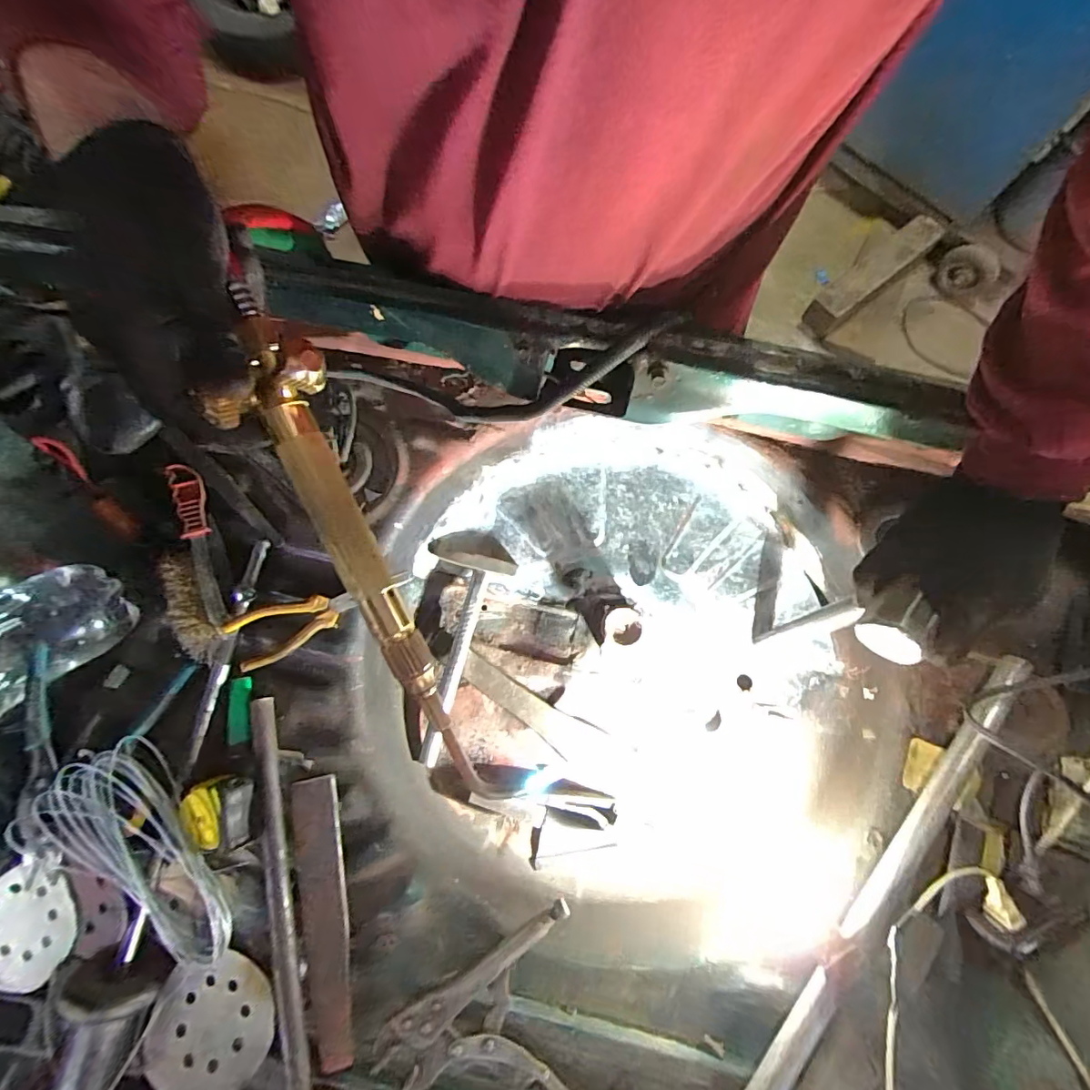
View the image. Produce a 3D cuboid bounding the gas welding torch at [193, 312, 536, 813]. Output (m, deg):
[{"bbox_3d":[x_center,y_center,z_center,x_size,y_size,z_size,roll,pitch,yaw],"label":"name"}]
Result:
[{"bbox_3d":[-0.096,0.027,0.304,0.052,0.034,0.319,-26,102,-6],"label":"gas welding torch"}]

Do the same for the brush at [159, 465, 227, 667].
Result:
[{"bbox_3d":[-0.393,0.012,0.563,0.047,0.036,0.238,-17,76,-3],"label":"brush"}]

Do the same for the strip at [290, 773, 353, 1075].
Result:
[{"bbox_3d":[-0.218,0.364,0.500,0.044,0.007,0.249,-12,76,-2],"label":"strip"}]

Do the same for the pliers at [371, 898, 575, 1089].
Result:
[{"bbox_3d":[-0.038,0.473,0.479,0.210,0.024,0.159,-28,77,-6],"label":"pliers"}]

